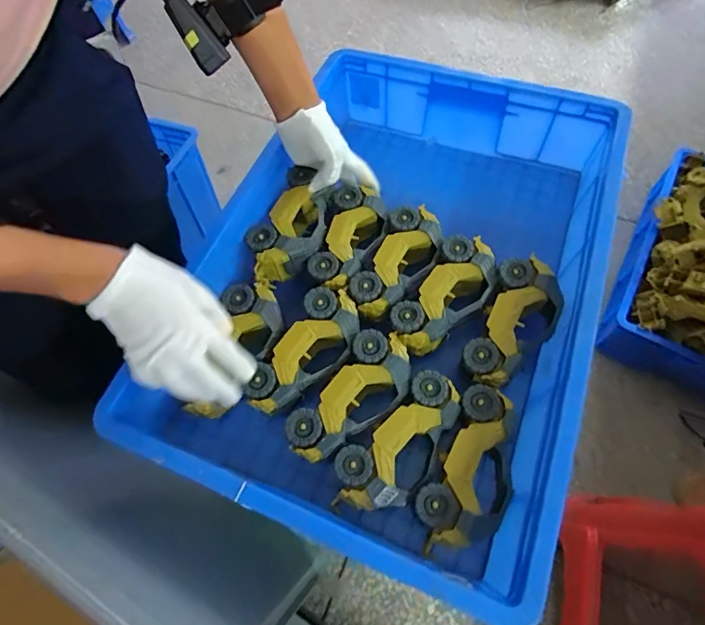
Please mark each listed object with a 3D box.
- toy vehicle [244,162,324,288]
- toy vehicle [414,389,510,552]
[{"bbox_3d":[-0.076,-0.103,0.548,0.077,0.048,0.165,15,68,10],"label":"toy vehicle"},{"bbox_3d":[0.122,0.159,0.438,0.080,0.056,0.158,25,65,15],"label":"toy vehicle"}]

